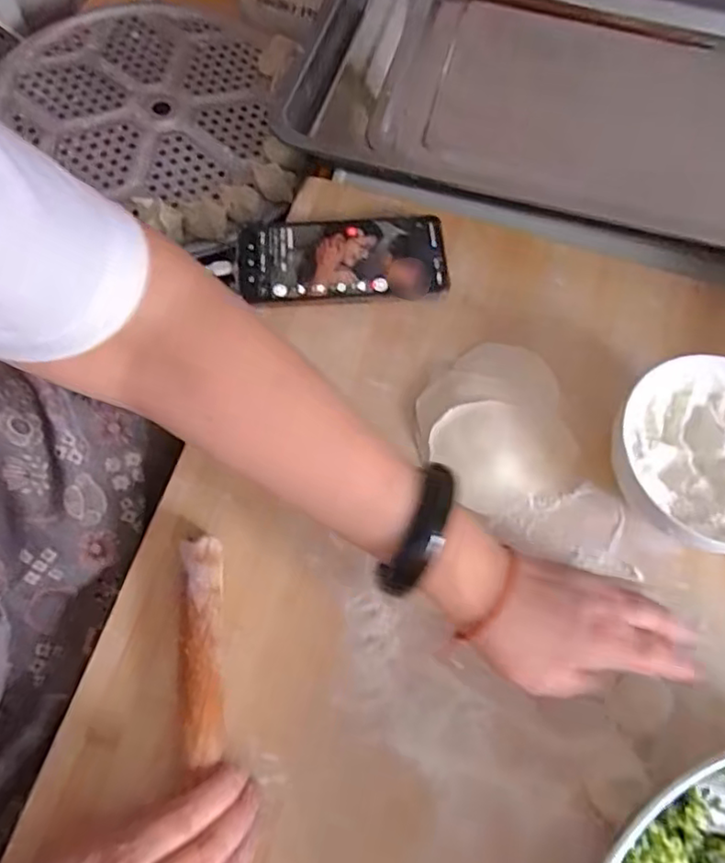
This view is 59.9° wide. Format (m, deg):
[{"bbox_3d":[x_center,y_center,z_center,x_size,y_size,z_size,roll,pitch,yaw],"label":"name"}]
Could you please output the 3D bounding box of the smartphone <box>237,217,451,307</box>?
[{"bbox_3d":[-0.017,-0.137,0.503,0.165,0.015,0.081,0,67,-3],"label":"smartphone"}]

